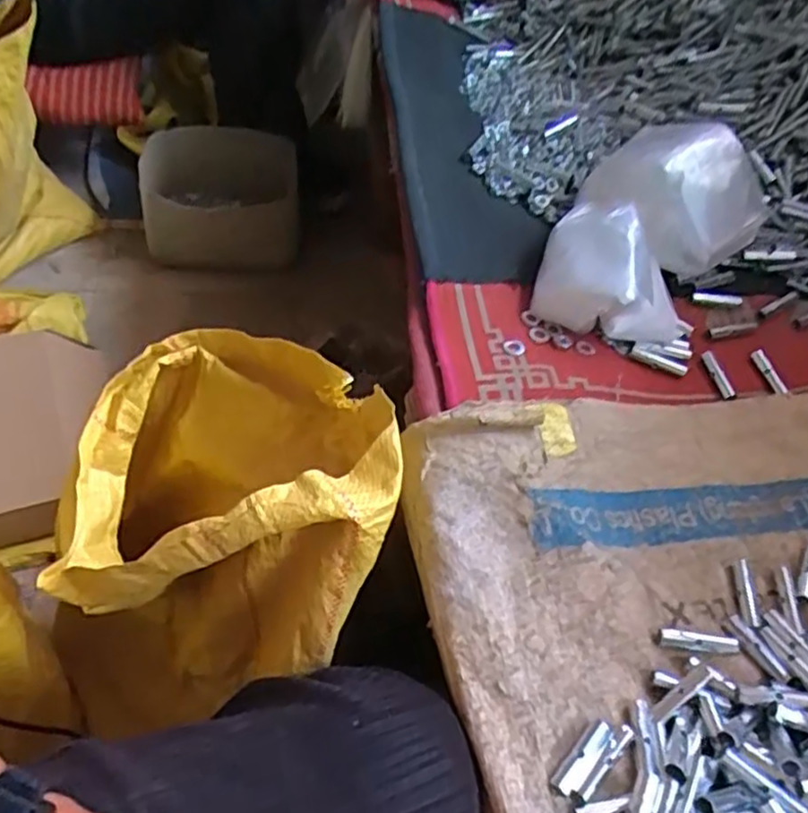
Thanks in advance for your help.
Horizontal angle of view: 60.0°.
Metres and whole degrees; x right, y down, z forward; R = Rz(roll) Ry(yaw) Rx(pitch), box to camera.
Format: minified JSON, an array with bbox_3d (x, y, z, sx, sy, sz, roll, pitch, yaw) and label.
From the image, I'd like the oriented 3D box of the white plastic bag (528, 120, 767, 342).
[{"bbox_3d":[0.204,-0.145,0.564,0.146,0.086,0.222,27,54,11],"label":"white plastic bag"}]

